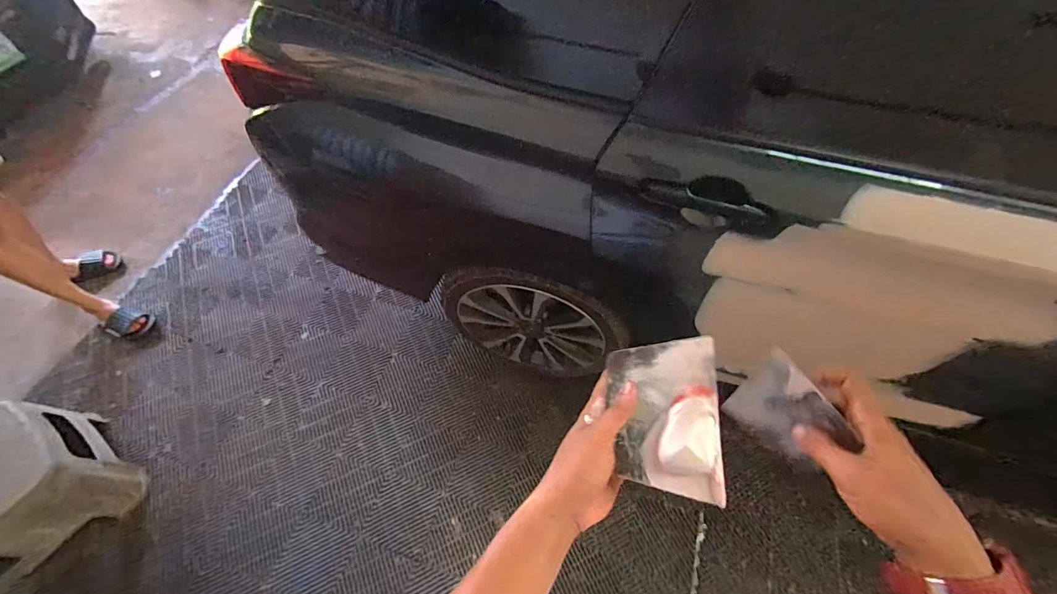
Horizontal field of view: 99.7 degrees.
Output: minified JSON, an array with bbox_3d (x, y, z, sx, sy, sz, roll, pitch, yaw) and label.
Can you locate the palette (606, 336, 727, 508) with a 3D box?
[{"bbox_3d":[0.125,0.106,0.410,0.095,0.010,0.141,-3,62,16],"label":"palette"}]

